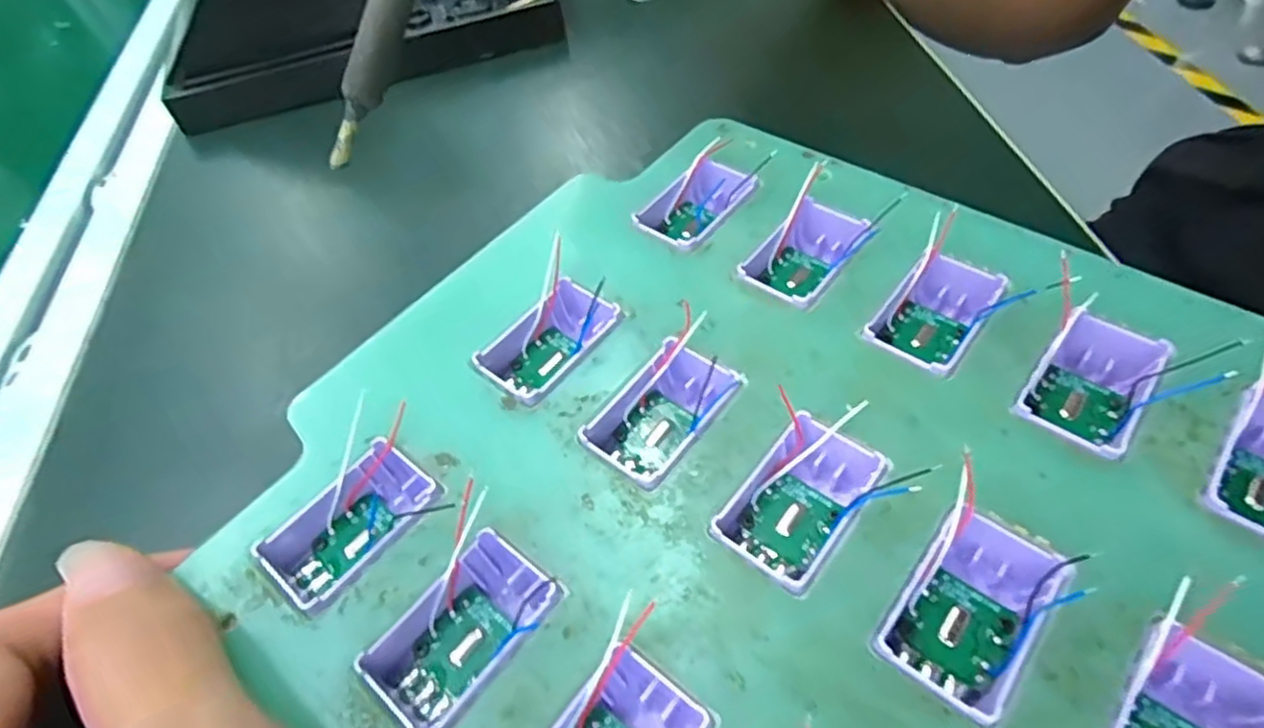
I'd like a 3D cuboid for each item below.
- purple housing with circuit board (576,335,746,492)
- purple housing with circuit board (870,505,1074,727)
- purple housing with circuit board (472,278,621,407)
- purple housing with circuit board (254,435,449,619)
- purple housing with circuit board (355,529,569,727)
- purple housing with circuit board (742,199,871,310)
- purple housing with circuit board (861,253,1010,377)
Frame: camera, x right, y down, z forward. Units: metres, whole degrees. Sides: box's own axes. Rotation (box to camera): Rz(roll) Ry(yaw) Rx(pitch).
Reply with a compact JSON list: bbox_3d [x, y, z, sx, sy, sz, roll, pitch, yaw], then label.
[{"bbox_3d":[0.006,0.011,0.141,0.020,0.010,0.033,33,62,26],"label":"purple housing with circuit board"},{"bbox_3d":[0.056,0.041,0.113,0.020,0.011,0.033,33,62,26],"label":"purple housing with circuit board"},{"bbox_3d":[-0.018,-0.004,0.157,0.021,0.014,0.032,32,62,26],"label":"purple housing with circuit board"},{"bbox_3d":[-0.054,0.032,0.133,0.021,0.010,0.031,34,63,27],"label":"purple housing with circuit board"},{"bbox_3d":[-0.029,0.047,0.118,0.021,0.010,0.031,29,61,24],"label":"purple housing with circuit board"},{"bbox_3d":[0.042,-0.026,0.167,0.018,0.012,0.037,30,61,25],"label":"purple housing with circuit board"},{"bbox_3d":[0.067,-0.010,0.152,0.019,0.013,0.031,33,62,26],"label":"purple housing with circuit board"}]

